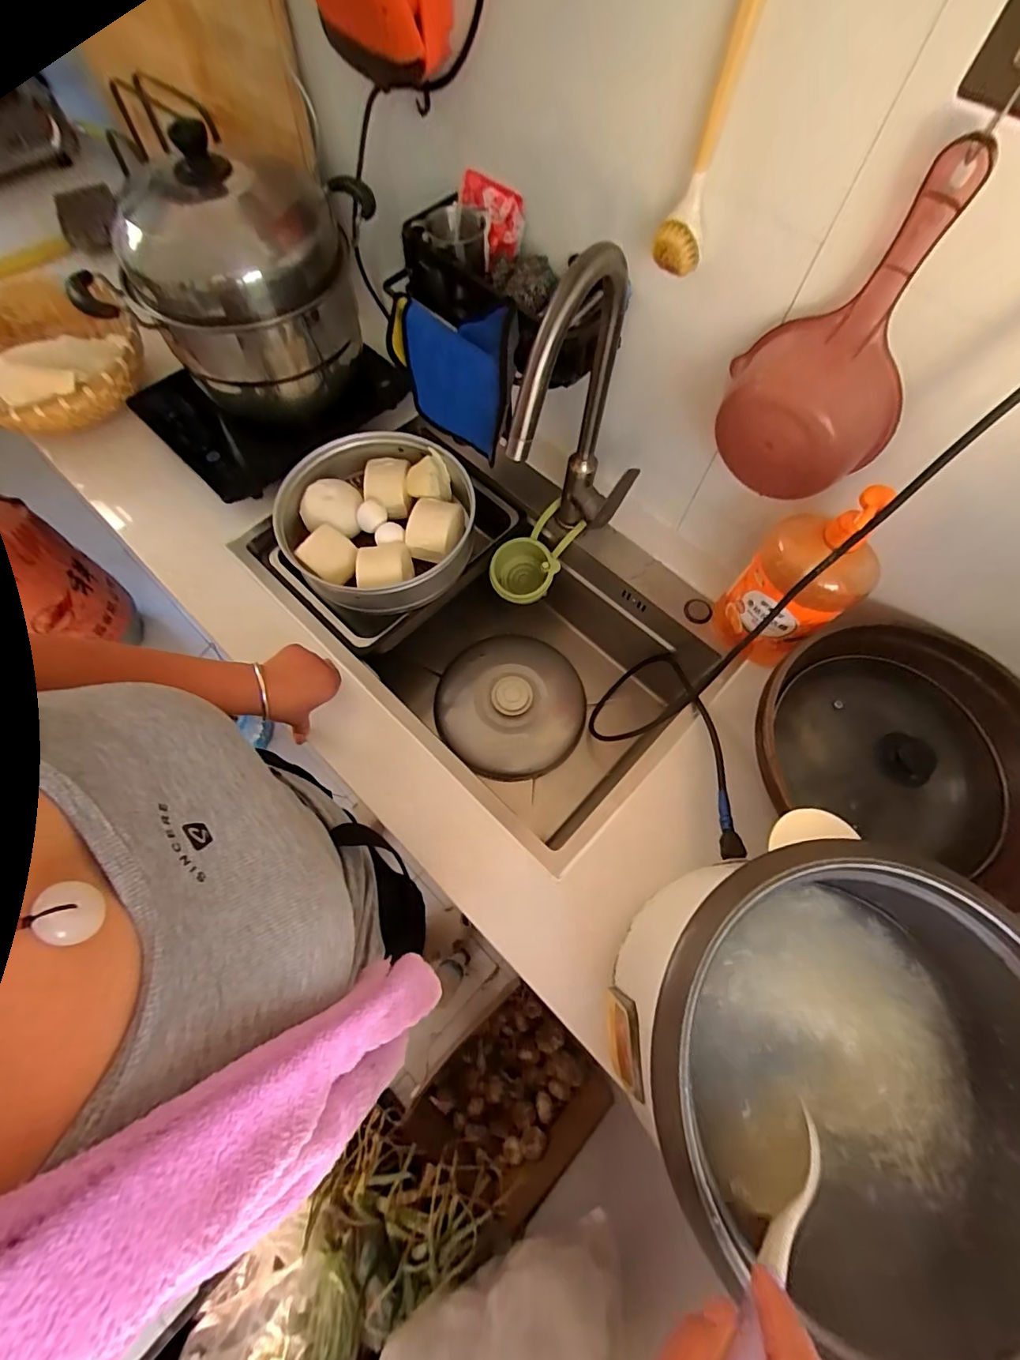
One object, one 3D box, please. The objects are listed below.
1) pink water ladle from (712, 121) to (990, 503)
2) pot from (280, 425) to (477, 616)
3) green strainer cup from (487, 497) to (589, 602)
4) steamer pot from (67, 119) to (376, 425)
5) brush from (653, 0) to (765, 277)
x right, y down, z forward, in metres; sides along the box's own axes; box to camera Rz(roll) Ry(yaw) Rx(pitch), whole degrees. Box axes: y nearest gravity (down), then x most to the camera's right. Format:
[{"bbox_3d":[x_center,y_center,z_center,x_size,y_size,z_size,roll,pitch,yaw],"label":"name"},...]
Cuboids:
[{"bbox_3d":[0.281,-0.283,0.438,0.166,0.235,0.078,40,72,14],"label":"pink water ladle"},{"bbox_3d":[-0.195,-0.231,0.727,0.278,0.077,0.264,1,67,-1],"label":"pot"},{"bbox_3d":[0.031,-0.194,0.799,0.141,0.120,0.105,-37,73,-15],"label":"green strainer cup"},{"bbox_3d":[-0.355,-0.533,0.678,0.280,0.244,0.260,1,67,-1],"label":"steamer pot"},{"bbox_3d":[0.167,-0.458,0.414,0.046,0.185,0.051,14,68,4],"label":"brush"}]

